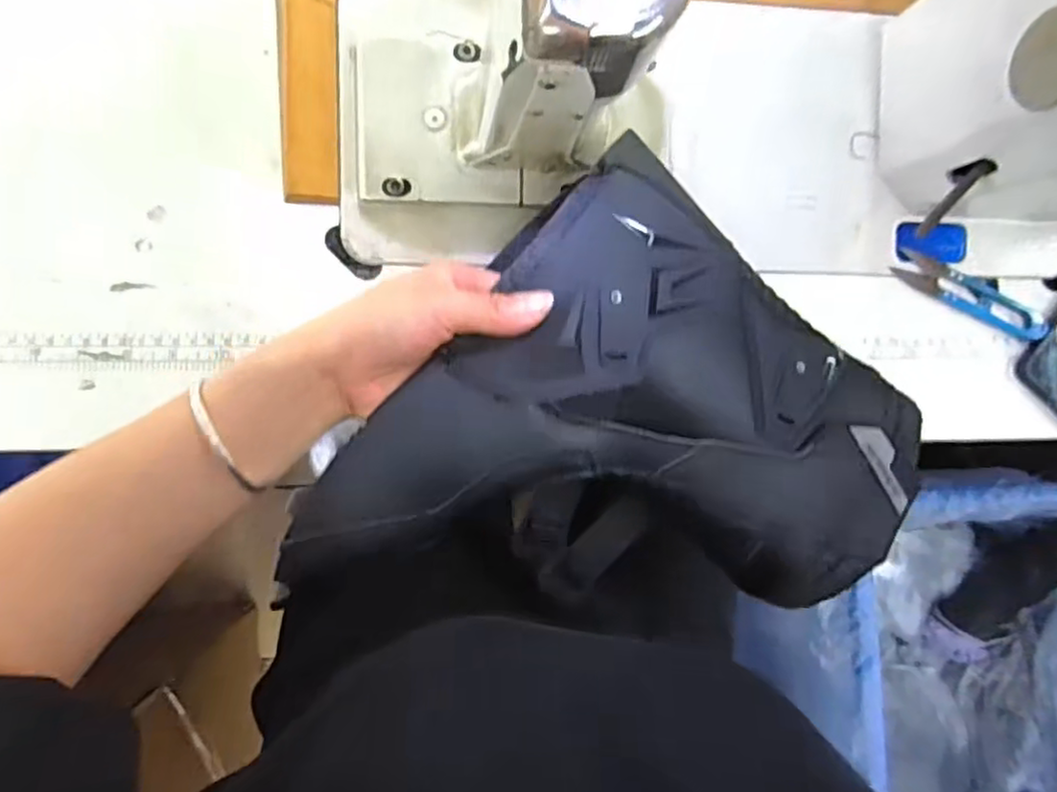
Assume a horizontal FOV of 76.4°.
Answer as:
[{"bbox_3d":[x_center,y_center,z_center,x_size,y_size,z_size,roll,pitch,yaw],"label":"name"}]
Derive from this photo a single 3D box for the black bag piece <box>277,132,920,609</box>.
[{"bbox_3d":[0.054,0.045,0.362,0.252,0.051,0.278,42,82,-1],"label":"black bag piece"}]

